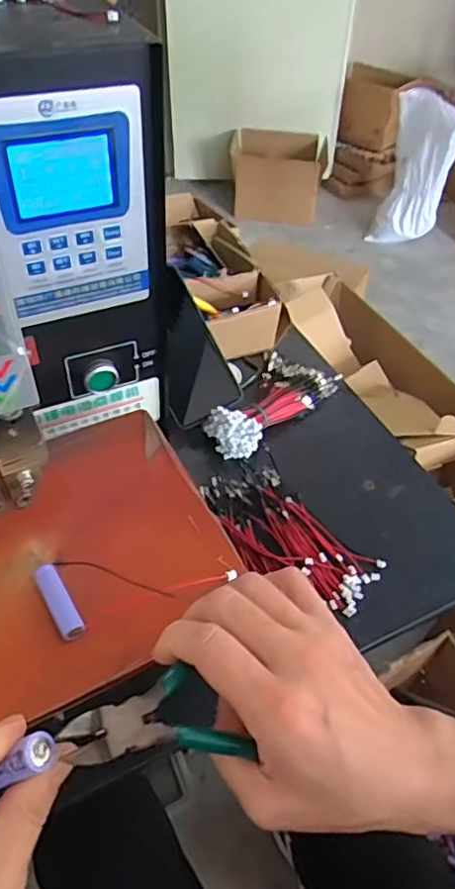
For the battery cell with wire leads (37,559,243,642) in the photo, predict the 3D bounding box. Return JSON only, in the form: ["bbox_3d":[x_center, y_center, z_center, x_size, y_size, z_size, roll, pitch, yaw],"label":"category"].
[{"bbox_3d":[-0.060,0.084,0.378,0.117,0.014,0.052,-19,51,-19],"label":"battery cell with wire leads"}]

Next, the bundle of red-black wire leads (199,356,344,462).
[{"bbox_3d":[0.051,-0.054,0.643,0.086,0.051,0.179,26,51,20],"label":"bundle of red-black wire leads"}]

